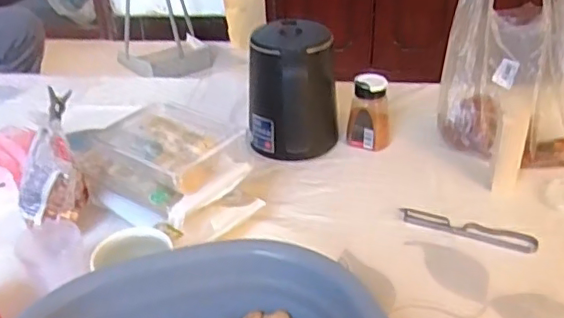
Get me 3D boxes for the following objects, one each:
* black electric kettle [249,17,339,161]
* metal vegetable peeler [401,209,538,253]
[{"bbox_3d":[0.009,-0.089,0.834,0.116,0.178,0.136,15,36,25],"label":"black electric kettle"},{"bbox_3d":[0.223,0.084,0.693,0.158,0.006,0.031,14,36,24],"label":"metal vegetable peeler"}]

